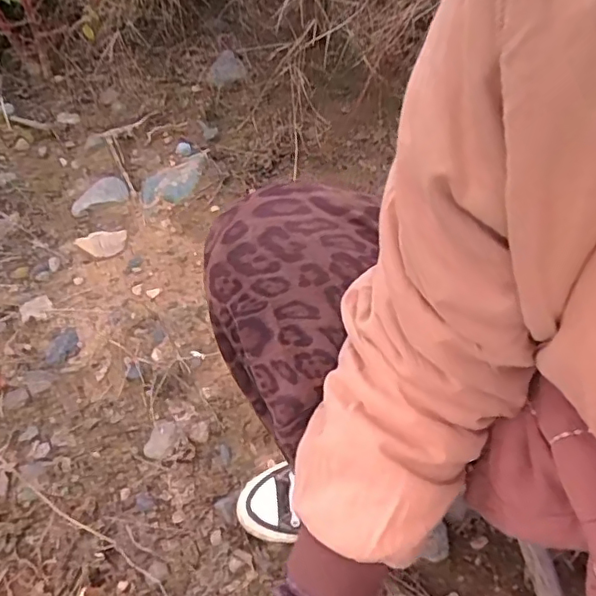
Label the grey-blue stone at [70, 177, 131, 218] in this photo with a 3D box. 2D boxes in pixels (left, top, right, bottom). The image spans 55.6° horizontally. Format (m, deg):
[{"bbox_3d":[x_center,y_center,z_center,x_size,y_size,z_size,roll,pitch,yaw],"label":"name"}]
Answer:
[{"bbox_3d":[-0.345,-0.181,0.981,0.099,0.016,0.065,-17,58,-5],"label":"grey-blue stone"}]

